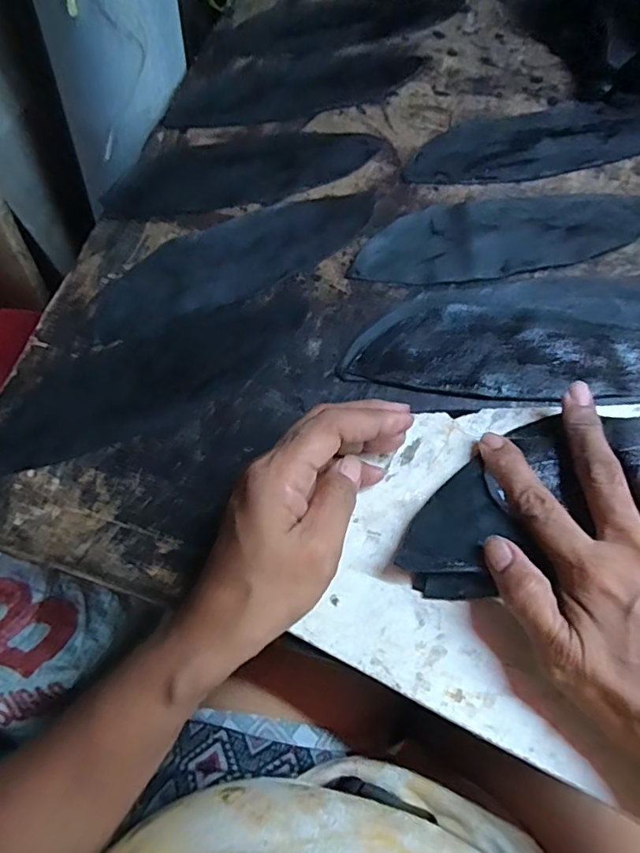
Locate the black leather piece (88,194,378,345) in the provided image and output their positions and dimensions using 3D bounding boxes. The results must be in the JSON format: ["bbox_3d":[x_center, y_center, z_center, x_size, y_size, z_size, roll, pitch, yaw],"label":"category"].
[{"bbox_3d":[-0.061,-0.121,0.384,0.213,0.004,0.069,-23,69,-7],"label":"black leather piece"}]

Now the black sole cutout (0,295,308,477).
[{"bbox_3d":[-0.109,-0.031,0.348,0.215,0.004,0.067,-21,68,-6],"label":"black sole cutout"}]

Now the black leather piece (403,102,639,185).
[{"bbox_3d":[0.173,-0.224,0.416,0.215,0.004,0.071,-13,68,-3],"label":"black leather piece"}]

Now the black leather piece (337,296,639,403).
[{"bbox_3d":[0.127,-0.049,0.345,0.214,0.004,0.071,6,68,5],"label":"black leather piece"}]

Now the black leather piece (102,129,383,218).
[{"bbox_3d":[-0.058,-0.201,0.418,0.202,0.004,0.076,-7,68,0],"label":"black leather piece"}]

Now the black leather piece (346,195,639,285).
[{"bbox_3d":[0.132,-0.137,0.383,0.213,0.006,0.070,-4,68,1],"label":"black leather piece"}]

